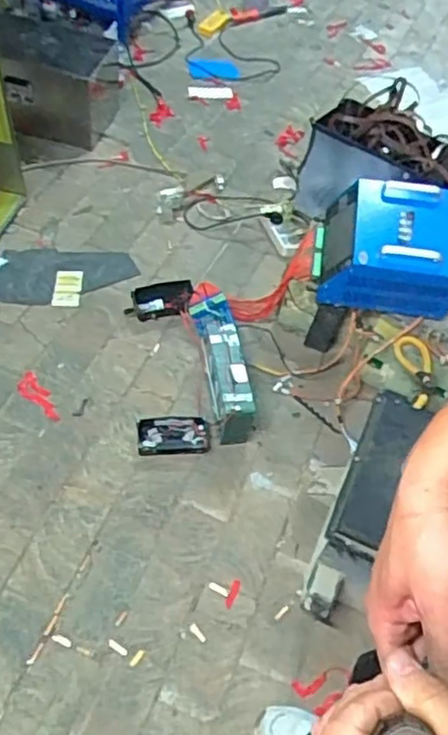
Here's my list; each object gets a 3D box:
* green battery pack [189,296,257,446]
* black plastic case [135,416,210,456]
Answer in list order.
[{"bbox_3d":[-0.001,-0.017,1.559,0.093,0.120,0.366,-4,54,-12],"label":"green battery pack"},{"bbox_3d":[-0.111,0.149,1.478,0.156,0.029,0.084,-1,53,-10],"label":"black plastic case"}]

